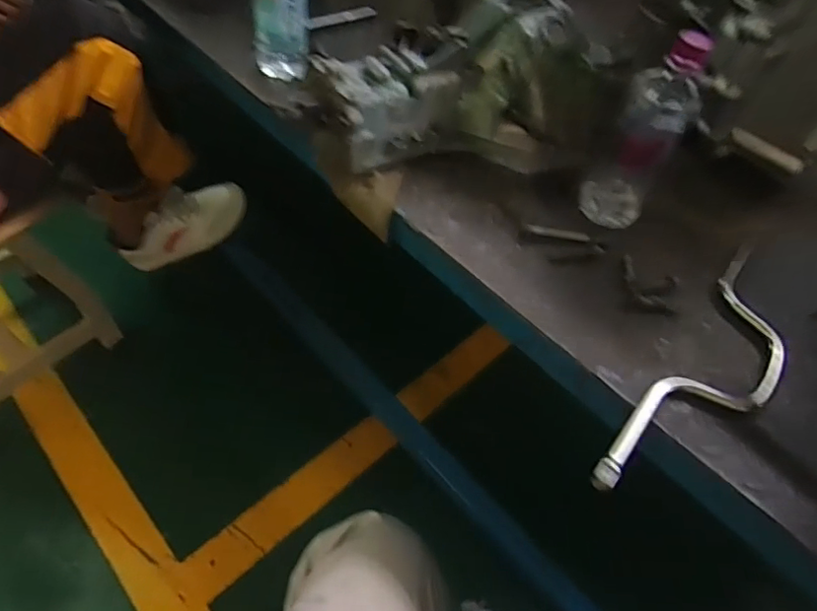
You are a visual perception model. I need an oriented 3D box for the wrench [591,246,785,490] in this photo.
[{"bbox_3d":[0.291,0.056,0.510,0.087,0.023,0.369,35,55,22],"label":"wrench"}]

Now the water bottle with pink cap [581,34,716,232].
[{"bbox_3d":[0.244,-0.177,0.574,0.072,0.199,0.057,24,52,14],"label":"water bottle with pink cap"}]

